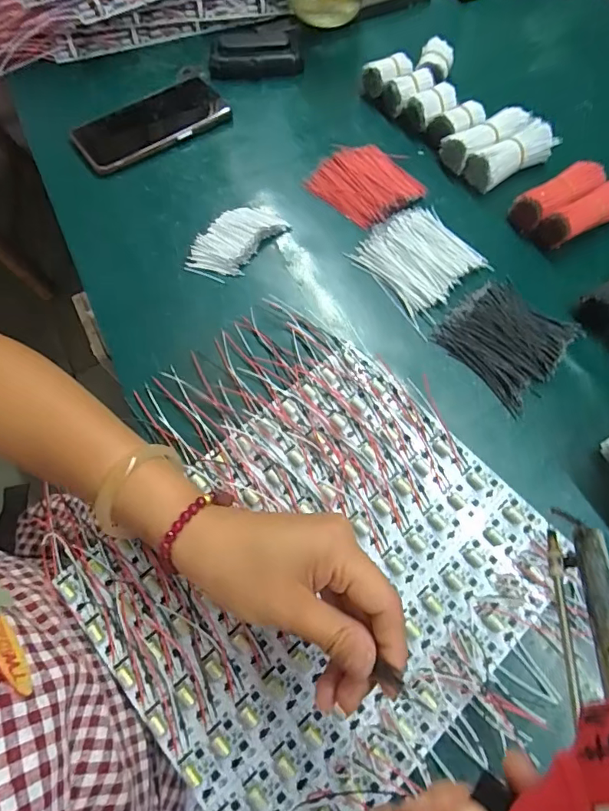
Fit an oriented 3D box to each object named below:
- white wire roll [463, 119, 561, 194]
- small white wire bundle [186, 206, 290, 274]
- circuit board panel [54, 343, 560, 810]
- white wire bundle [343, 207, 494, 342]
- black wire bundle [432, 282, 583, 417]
[{"bbox_3d":[0.210,-0.252,0.472,0.087,0.031,0.033,-26,71,-8],"label":"white wire roll"},{"bbox_3d":[-0.066,-0.159,0.445,0.054,0.016,0.090,33,74,13],"label":"small white wire bundle"},{"bbox_3d":[0.014,0.116,0.329,0.283,0.019,0.243,-40,73,-13],"label":"circuit board panel"},{"bbox_3d":[0.108,-0.138,0.435,0.100,0.013,0.103,-38,73,-11],"label":"white wire bundle"},{"bbox_3d":[0.177,-0.062,0.402,0.099,0.015,0.095,-42,74,-13],"label":"black wire bundle"}]

